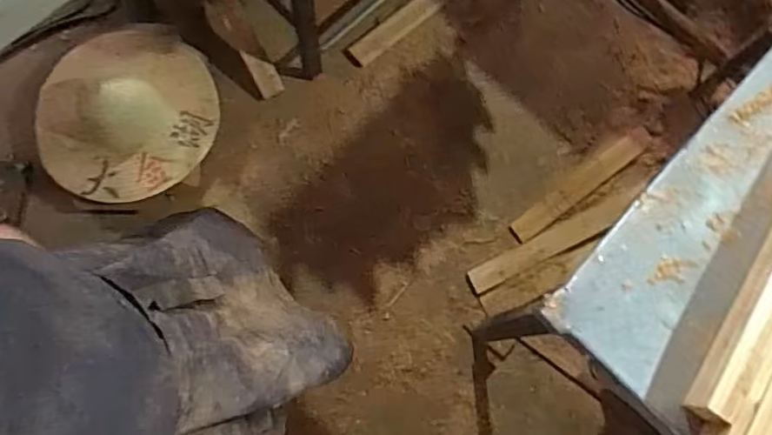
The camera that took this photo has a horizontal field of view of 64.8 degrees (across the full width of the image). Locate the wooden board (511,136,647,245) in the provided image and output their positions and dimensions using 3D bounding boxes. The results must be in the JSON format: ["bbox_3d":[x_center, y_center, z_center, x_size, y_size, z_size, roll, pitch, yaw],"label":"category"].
[{"bbox_3d":[0.486,-0.076,1.543,0.404,0.011,0.053,-36,81,-8],"label":"wooden board"}]

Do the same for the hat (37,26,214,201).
[{"bbox_3d":[-0.618,-0.257,1.403,0.422,0.145,0.399,1,79,-6],"label":"hat"}]

